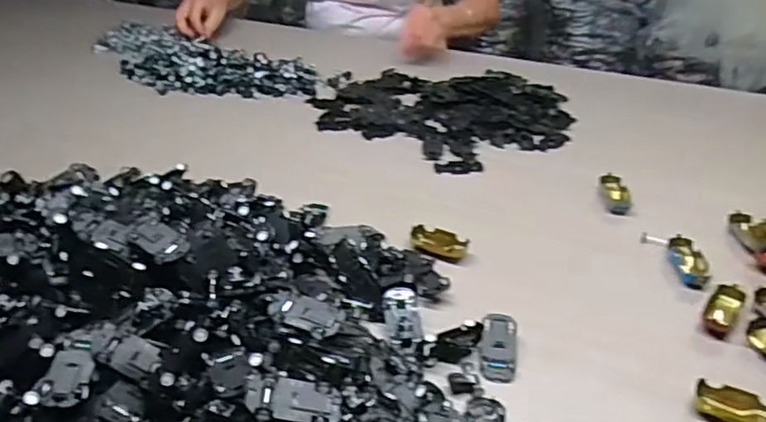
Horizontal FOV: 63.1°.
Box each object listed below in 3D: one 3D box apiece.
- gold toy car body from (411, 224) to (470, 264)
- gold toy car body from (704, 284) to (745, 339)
[{"bbox_3d":[0.060,0.034,0.668,0.060,0.014,0.036,10,35,15],"label":"gold toy car body"},{"bbox_3d":[0.323,0.093,0.591,0.026,0.016,0.060,23,40,31],"label":"gold toy car body"}]

